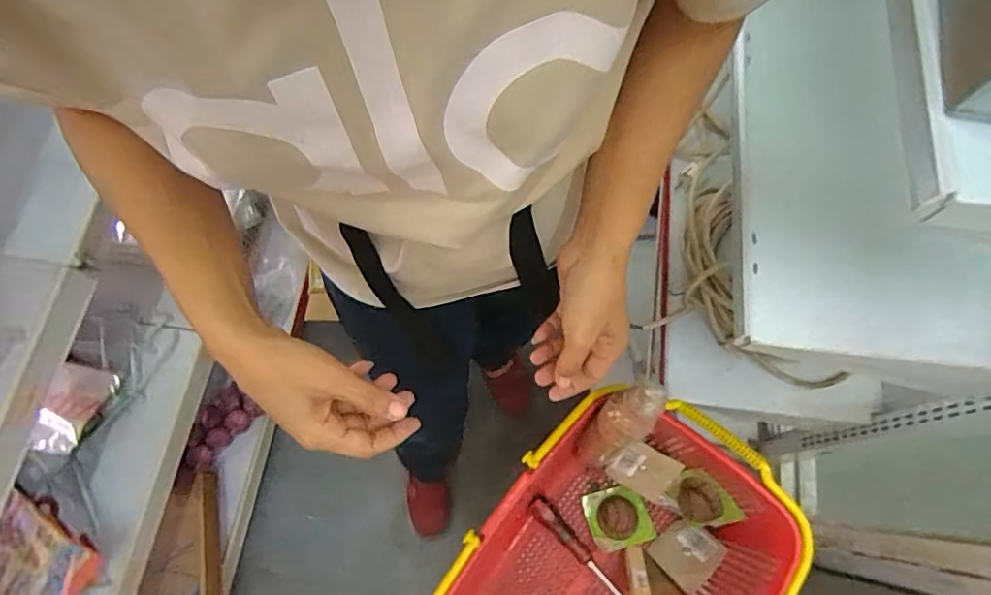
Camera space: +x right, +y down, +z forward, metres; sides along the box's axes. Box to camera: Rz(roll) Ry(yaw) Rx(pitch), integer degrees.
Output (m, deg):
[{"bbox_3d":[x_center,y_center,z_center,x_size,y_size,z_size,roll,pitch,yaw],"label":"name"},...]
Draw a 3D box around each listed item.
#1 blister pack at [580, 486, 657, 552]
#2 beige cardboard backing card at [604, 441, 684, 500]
[{"bbox_3d":[0.174,0.310,0.776,0.086,0.033,0.078,-16,71,-4],"label":"blister pack"},{"bbox_3d":[0.197,0.233,0.742,0.079,0.086,0.008,29,37,14],"label":"beige cardboard backing card"}]

